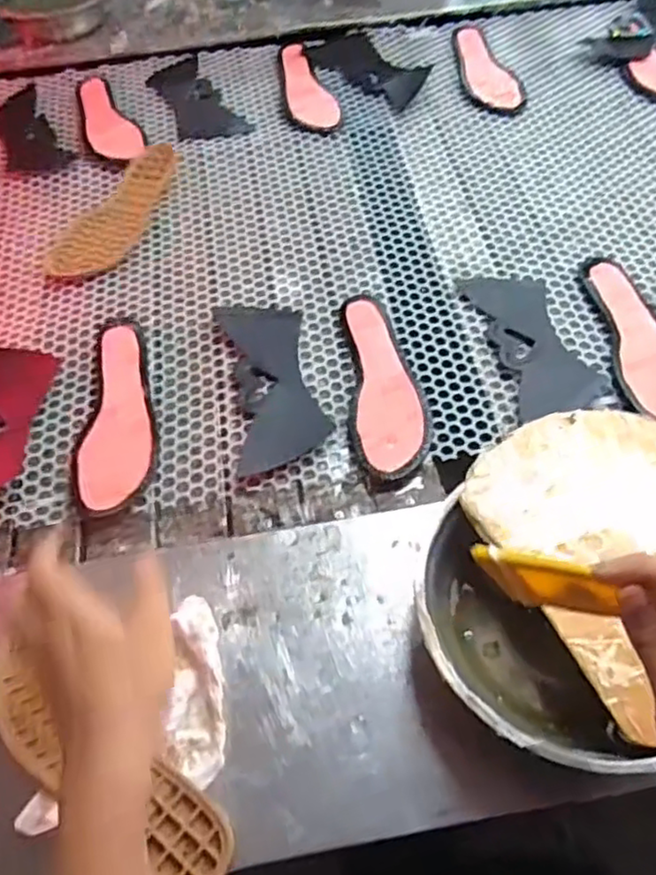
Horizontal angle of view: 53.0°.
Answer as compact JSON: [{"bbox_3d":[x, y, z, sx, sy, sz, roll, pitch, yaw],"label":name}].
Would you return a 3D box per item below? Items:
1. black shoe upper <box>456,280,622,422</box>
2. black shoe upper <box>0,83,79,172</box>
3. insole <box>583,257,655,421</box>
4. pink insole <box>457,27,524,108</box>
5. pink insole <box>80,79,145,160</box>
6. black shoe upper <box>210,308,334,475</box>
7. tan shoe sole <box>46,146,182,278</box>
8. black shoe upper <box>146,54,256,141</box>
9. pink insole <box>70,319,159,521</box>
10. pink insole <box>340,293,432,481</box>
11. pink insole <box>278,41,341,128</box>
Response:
[{"bbox_3d":[0.216,-0.104,0.689,0.095,0.021,0.201,-11,58,-5],"label":"black shoe upper"},{"bbox_3d":[-0.428,-0.431,0.934,0.084,0.007,0.204,-28,61,-15],"label":"black shoe upper"},{"bbox_3d":[0.325,-0.108,0.680,0.074,0.028,0.231,-3,58,0],"label":"insole"},{"bbox_3d":[0.232,-0.556,0.976,0.063,0.010,0.218,-6,58,-2],"label":"pink insole"},{"bbox_3d":[-0.315,-0.452,0.930,0.063,0.009,0.217,-23,60,-12],"label":"pink insole"},{"bbox_3d":[-0.058,-0.062,0.681,0.088,0.011,0.211,-10,58,-5],"label":"black shoe upper"},{"bbox_3d":[-0.265,-0.286,0.828,0.090,0.020,0.238,19,61,13],"label":"tan shoe sole"},{"bbox_3d":[-0.195,-0.489,0.955,0.093,0.004,0.211,-27,61,-14],"label":"black shoe upper"},{"bbox_3d":[-0.218,-0.033,0.663,0.077,0.019,0.228,-13,59,-6],"label":"pink insole"},{"bbox_3d":[0.055,-0.060,0.671,0.073,0.017,0.225,-6,58,-2],"label":"pink insole"},{"bbox_3d":[-0.033,-0.512,0.959,0.064,0.011,0.209,-13,59,-6],"label":"pink insole"}]

